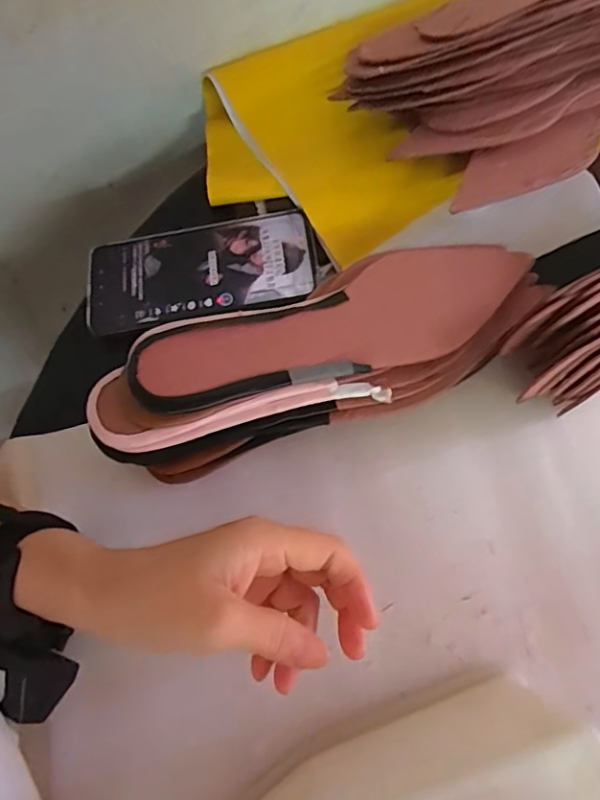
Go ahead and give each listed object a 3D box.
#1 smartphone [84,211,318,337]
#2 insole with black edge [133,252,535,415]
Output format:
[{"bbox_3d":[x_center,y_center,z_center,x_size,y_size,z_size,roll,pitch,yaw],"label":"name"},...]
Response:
[{"bbox_3d":[-0.073,-0.090,0.380,0.162,0.007,0.074,-10,69,2],"label":"smartphone"},{"bbox_3d":[0.027,-0.043,0.308,0.239,0.007,0.069,-20,66,-16],"label":"insole with black edge"}]

